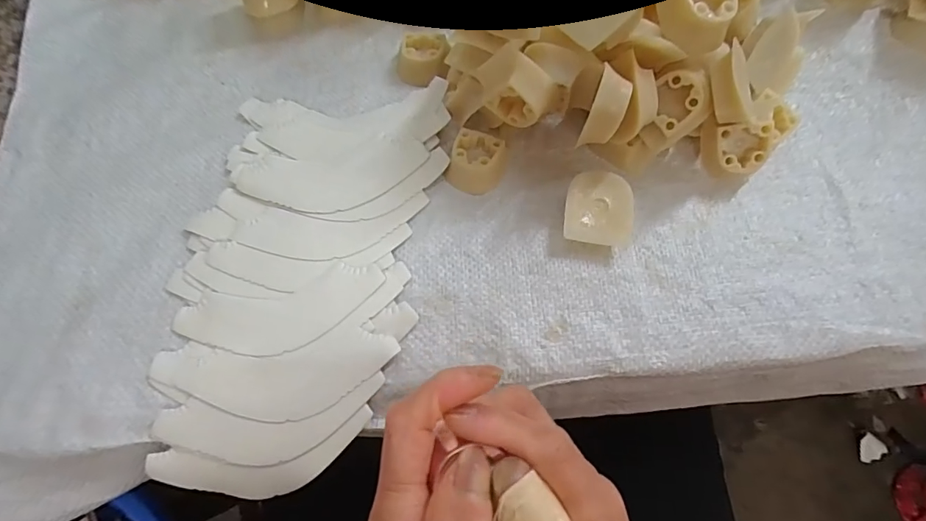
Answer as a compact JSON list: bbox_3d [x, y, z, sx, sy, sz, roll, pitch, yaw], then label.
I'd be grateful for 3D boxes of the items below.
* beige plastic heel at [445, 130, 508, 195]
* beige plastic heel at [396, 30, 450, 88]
[{"bbox_3d":[0.010,-0.062,0.287,0.033,0.017,0.037,16,69,7],"label":"beige plastic heel"},{"bbox_3d":[-0.028,-0.146,0.322,0.035,0.016,0.040,7,68,3],"label":"beige plastic heel"}]

